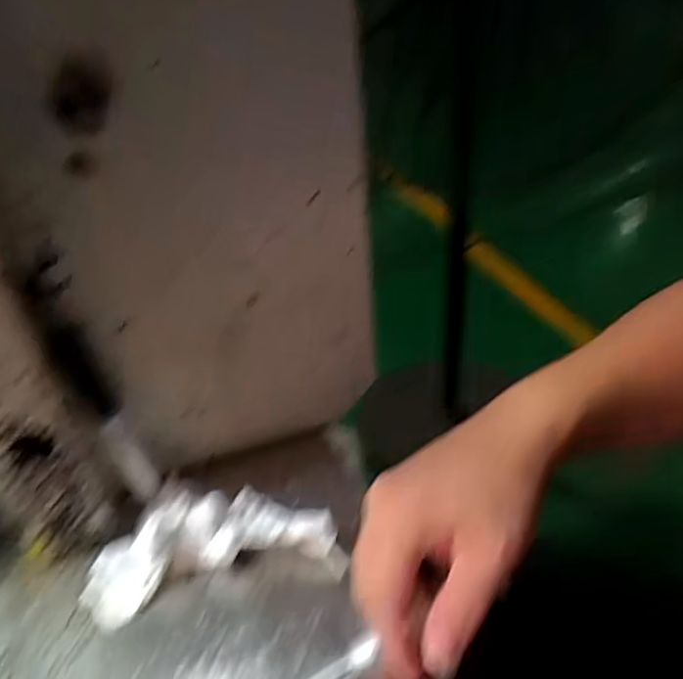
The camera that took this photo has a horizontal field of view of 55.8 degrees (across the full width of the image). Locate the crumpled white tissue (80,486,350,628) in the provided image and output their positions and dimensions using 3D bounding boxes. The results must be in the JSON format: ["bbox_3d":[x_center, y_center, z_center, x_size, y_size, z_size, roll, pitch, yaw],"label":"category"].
[{"bbox_3d":[-0.079,0.118,0.396,0.152,0.034,0.076,-10,37,-7],"label":"crumpled white tissue"}]

